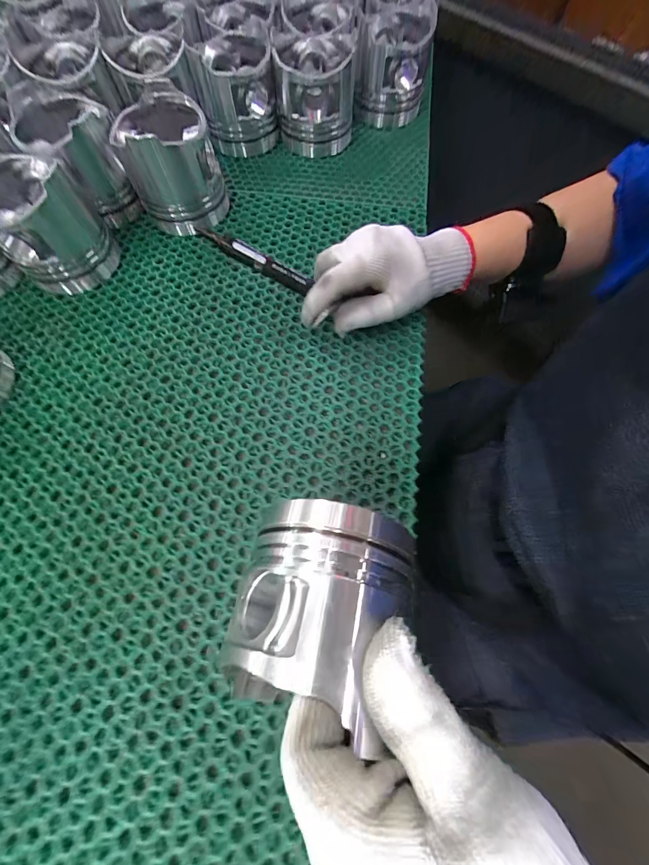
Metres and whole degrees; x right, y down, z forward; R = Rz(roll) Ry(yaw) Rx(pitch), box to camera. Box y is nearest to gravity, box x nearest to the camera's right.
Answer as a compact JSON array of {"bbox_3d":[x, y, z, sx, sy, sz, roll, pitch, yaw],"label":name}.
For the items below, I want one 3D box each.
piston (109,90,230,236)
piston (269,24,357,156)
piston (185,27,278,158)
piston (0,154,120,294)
[{"bbox_3d":[-0.155,-0.274,0.338,0.089,0.086,0.092,-17,70,-6],"label":"piston"},{"bbox_3d":[-0.010,-0.425,0.407,0.089,0.089,0.110,1,69,0],"label":"piston"},{"bbox_3d":[-0.109,-0.418,0.400,0.086,0.091,0.092,-12,70,-5],"label":"piston"},{"bbox_3d":[-0.264,-0.197,0.308,0.086,0.086,0.092,-41,74,-14],"label":"piston"}]

